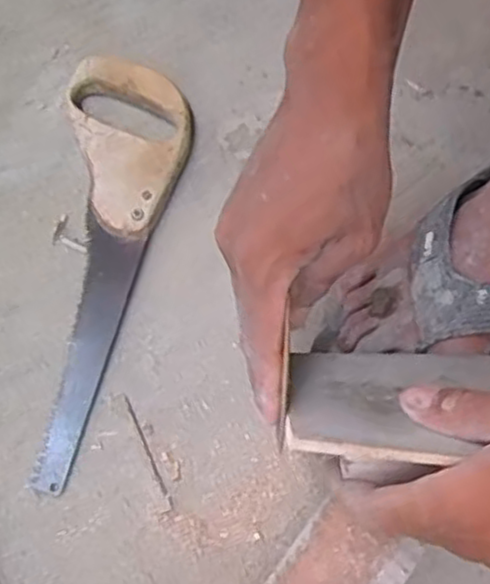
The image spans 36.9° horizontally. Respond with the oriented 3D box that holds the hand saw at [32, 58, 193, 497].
[{"bbox_3d":[-0.086,-0.031,0.511,0.090,0.022,0.316,-1,64,-2],"label":"hand saw"}]

